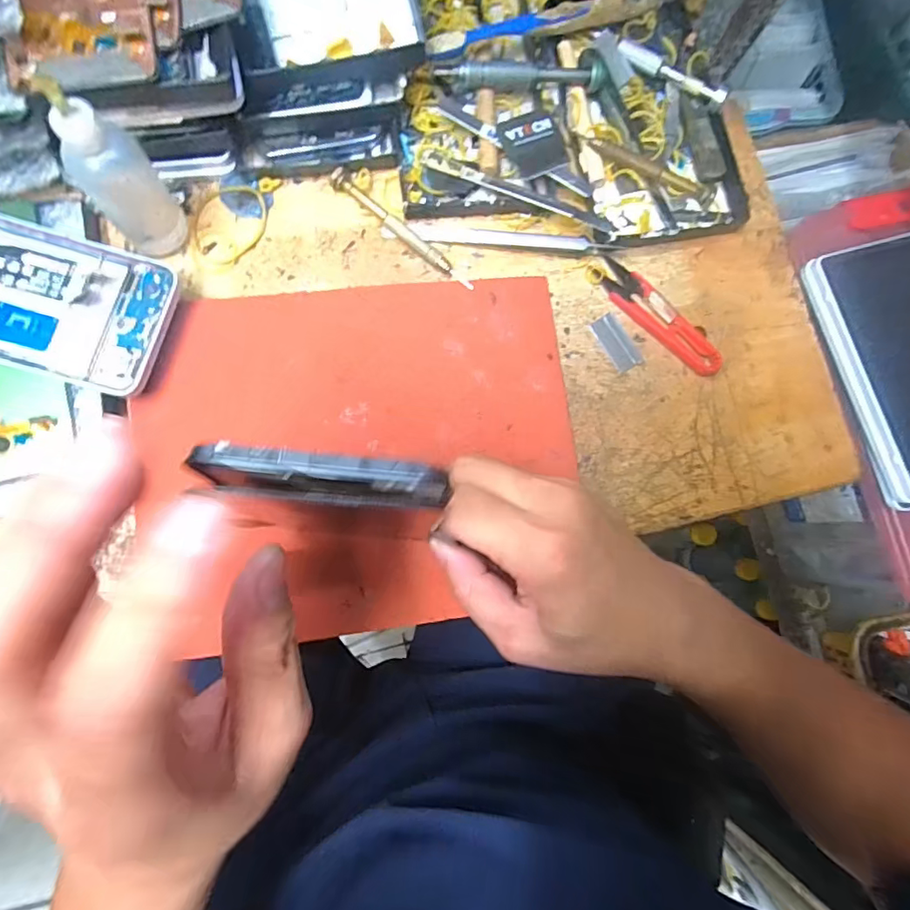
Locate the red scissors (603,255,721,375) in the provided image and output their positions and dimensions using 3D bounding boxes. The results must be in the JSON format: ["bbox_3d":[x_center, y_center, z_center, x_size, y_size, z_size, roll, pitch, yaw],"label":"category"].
[{"bbox_3d":[0.133,-0.090,0.331,0.098,0.012,0.023,43,80,0],"label":"red scissors"}]

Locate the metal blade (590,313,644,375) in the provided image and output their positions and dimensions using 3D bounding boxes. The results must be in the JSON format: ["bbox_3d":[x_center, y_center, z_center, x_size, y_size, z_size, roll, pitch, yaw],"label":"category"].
[{"bbox_3d":[0.104,-0.072,0.333,0.018,0.004,0.039,-33,85,-5],"label":"metal blade"}]

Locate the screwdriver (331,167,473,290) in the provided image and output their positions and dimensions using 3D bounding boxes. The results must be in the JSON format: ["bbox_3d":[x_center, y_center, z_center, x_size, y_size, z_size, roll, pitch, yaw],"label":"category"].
[{"bbox_3d":[-0.033,-0.141,0.322,0.110,0.009,0.011,39,80,0],"label":"screwdriver"}]

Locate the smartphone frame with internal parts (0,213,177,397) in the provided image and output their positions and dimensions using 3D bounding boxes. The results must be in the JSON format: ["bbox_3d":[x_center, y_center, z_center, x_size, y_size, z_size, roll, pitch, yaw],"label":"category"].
[{"bbox_3d":[-0.237,-0.088,0.279,0.154,0.014,0.078,15,81,-4],"label":"smartphone frame with internal parts"}]

